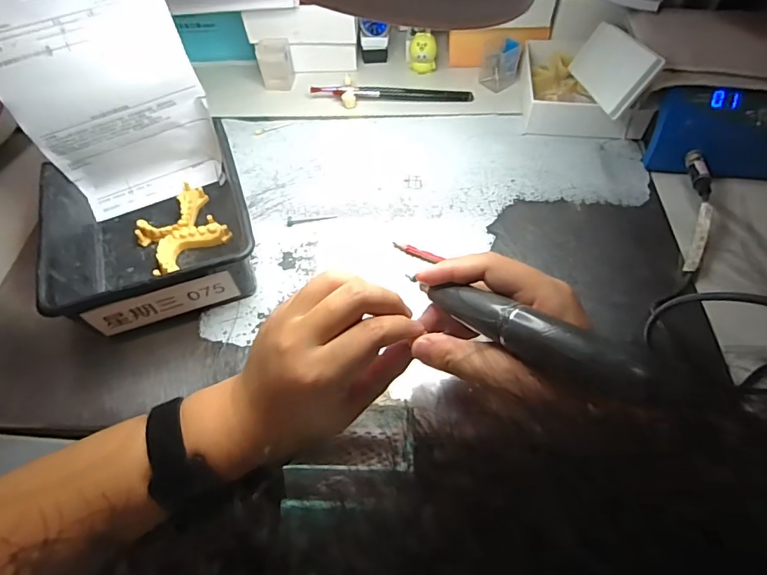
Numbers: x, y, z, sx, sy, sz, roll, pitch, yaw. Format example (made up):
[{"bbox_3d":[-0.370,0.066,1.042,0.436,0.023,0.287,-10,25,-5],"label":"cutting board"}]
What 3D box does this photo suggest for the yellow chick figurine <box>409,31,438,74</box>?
[{"bbox_3d":[0.049,-0.286,0.581,0.032,0.052,0.027,6,57,6],"label":"yellow chick figurine"}]

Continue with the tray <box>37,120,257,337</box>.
[{"bbox_3d":[-0.202,-0.051,0.423,0.161,0.070,0.167,-17,58,-9],"label":"tray"}]

